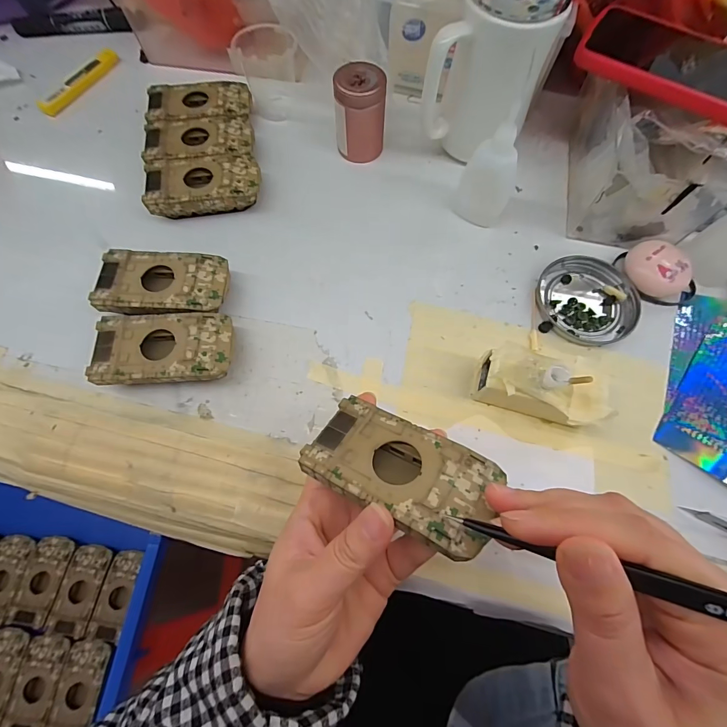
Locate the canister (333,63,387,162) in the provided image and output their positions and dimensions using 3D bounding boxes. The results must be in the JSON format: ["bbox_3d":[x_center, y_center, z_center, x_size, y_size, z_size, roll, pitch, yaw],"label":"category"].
[{"bbox_3d":[-0.003,-0.227,0.340,0.045,0.064,0.037,-1,68,-1],"label":"canister"}]

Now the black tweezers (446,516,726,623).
[{"bbox_3d":[0.091,0.072,0.126,0.129,0.009,0.008,3,65,40],"label":"black tweezers"}]

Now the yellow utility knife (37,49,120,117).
[{"bbox_3d":[-0.301,-0.300,0.395,0.020,0.007,0.104,31,71,11],"label":"yellow utility knife"}]

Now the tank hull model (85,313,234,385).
[{"bbox_3d":[-0.144,-0.009,0.277,0.094,0.025,0.052,-3,68,-2],"label":"tank hull model"}]

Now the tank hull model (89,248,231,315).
[{"bbox_3d":[-0.155,-0.060,0.297,0.096,0.025,0.052,2,68,0],"label":"tank hull model"}]

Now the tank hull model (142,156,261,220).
[{"bbox_3d":[-0.141,-0.157,0.334,0.095,0.024,0.047,-9,68,-4],"label":"tank hull model"}]

